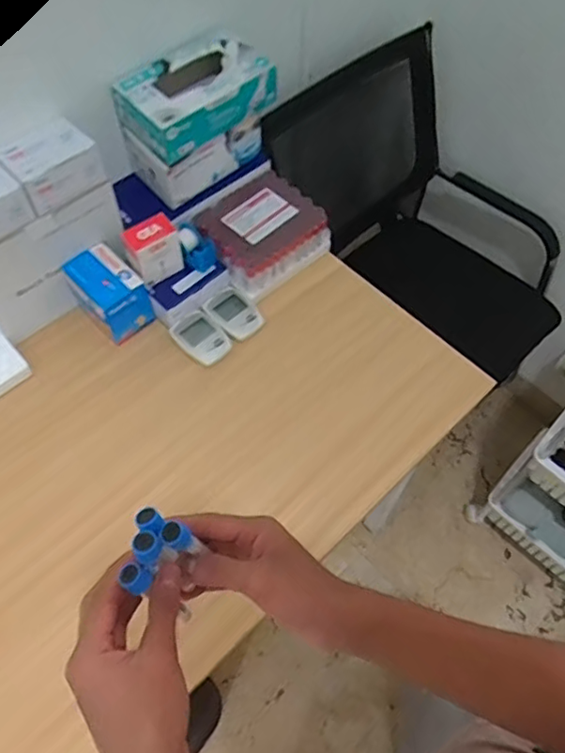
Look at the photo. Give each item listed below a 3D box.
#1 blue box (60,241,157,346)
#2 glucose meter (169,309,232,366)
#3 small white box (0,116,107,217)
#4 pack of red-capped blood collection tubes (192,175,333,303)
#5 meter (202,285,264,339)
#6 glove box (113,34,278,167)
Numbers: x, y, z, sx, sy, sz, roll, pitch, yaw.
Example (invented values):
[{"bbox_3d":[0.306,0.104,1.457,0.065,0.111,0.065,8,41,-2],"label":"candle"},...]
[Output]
[{"bbox_3d":[-0.244,-0.116,0.829,0.080,0.081,0.107,-39,68,-21],"label":"blue box"},{"bbox_3d":[-0.115,-0.056,0.841,0.057,0.017,0.081,-38,68,-21],"label":"glucose meter"},{"bbox_3d":[-0.287,-0.262,0.732,0.103,0.057,0.082,-35,67,-20],"label":"small white box"},{"bbox_3d":[-0.029,-0.216,0.891,0.160,0.067,0.141,-36,67,-20],"label":"pack of red-capped blood collection tubes"},{"bbox_3d":[-0.070,-0.089,0.865,0.056,0.020,0.083,-37,67,-21],"label":"meter"},{"bbox_3d":[-0.118,-0.383,0.805,0.188,0.071,0.119,-39,68,-21],"label":"glove box"}]

